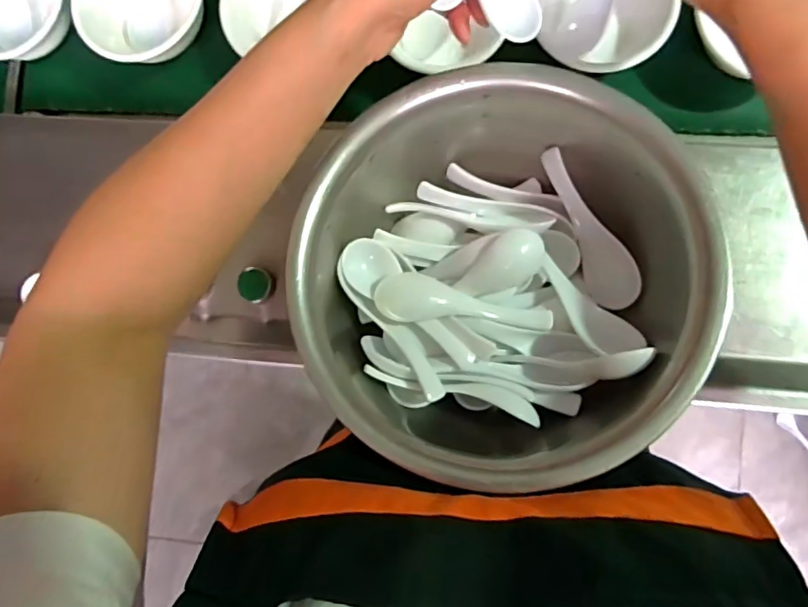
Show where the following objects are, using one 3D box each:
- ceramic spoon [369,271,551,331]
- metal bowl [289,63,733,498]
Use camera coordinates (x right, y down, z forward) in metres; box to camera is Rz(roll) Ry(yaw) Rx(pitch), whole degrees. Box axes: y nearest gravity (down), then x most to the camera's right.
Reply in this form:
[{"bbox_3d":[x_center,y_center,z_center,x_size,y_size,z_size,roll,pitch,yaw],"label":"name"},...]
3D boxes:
[{"bbox_3d":[0.041,0.000,0.374,0.117,0.025,0.032,6,89,4],"label":"ceramic spoon"},{"bbox_3d":[0.057,-0.023,0.359,0.239,0.100,0.226,0,89,4],"label":"metal bowl"}]

